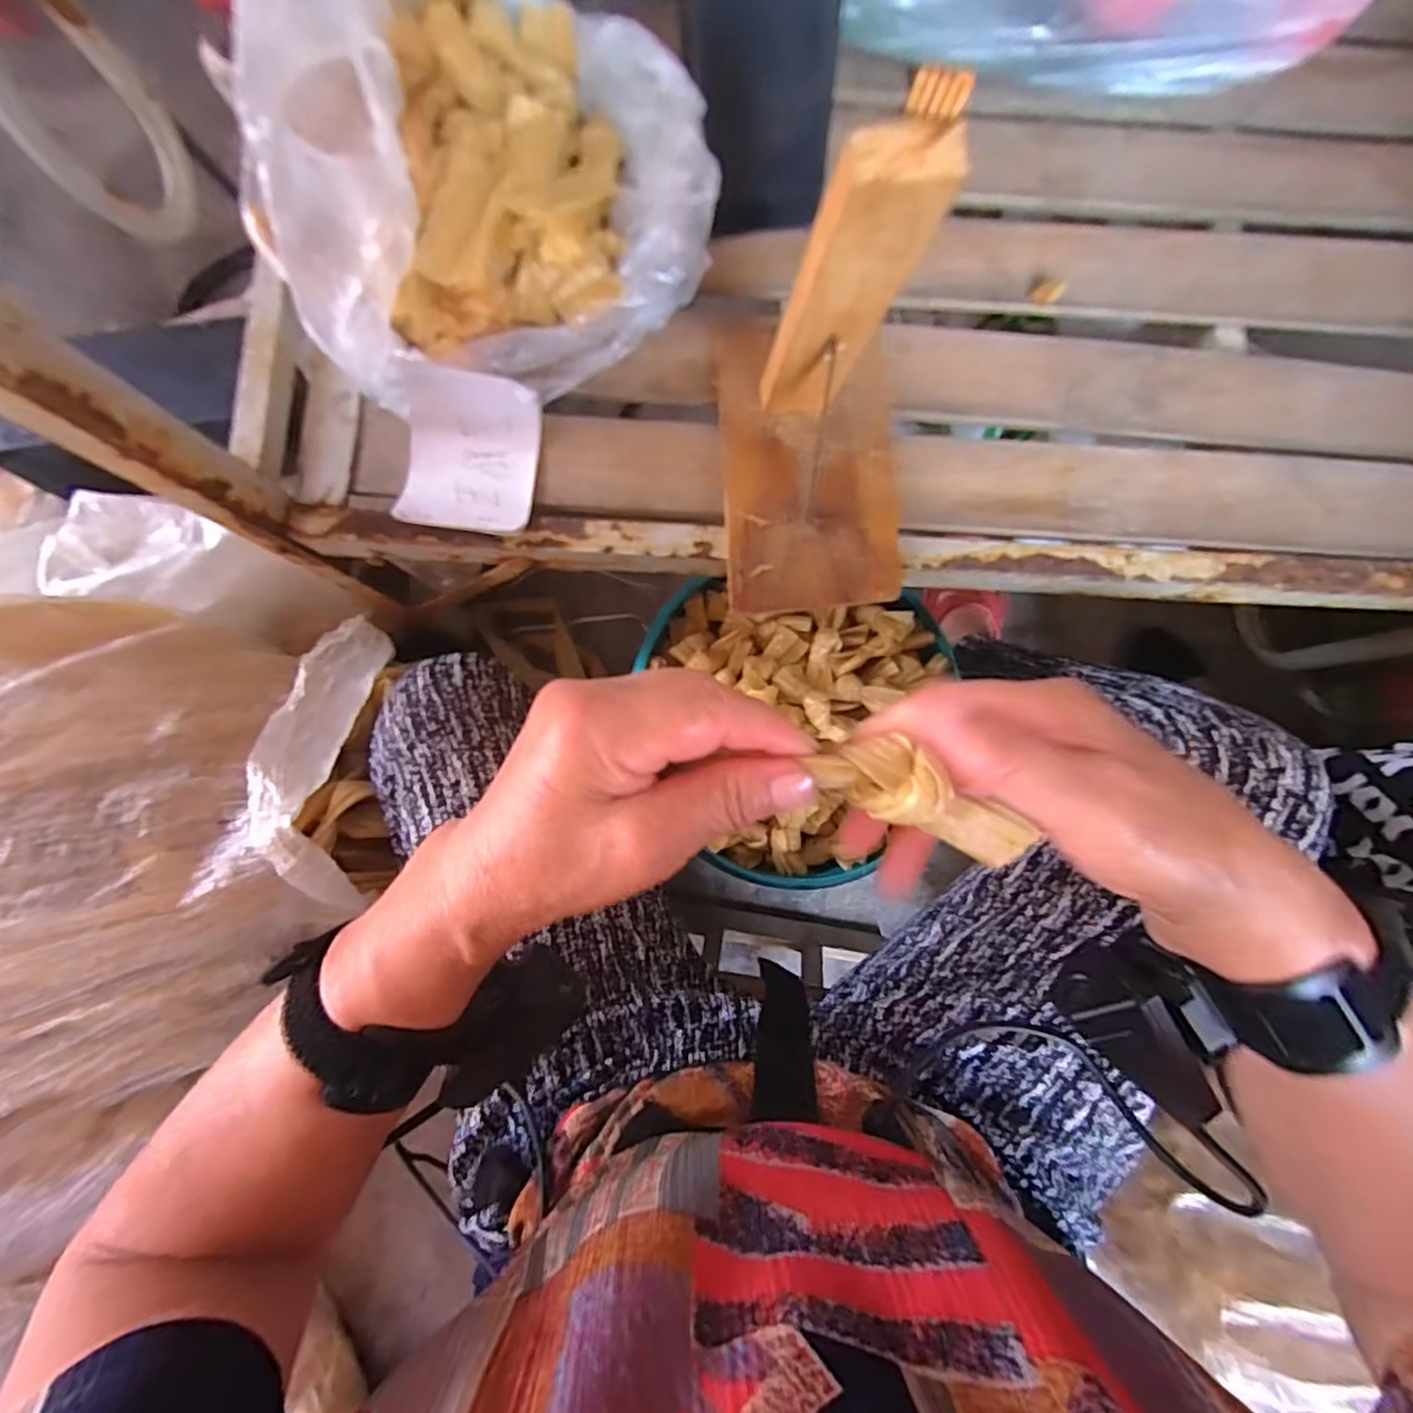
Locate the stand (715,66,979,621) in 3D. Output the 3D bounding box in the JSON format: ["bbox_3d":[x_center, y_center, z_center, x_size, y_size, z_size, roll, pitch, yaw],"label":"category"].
[{"bbox_3d":[0.064,-0.142,0.291,0.102,0.182,0.150,-2,85,-1],"label":"stand"}]

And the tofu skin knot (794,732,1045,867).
[{"bbox_3d":[0.074,0.030,0.203,0.077,0.017,0.024,25,85,-4],"label":"tofu skin knot"}]

